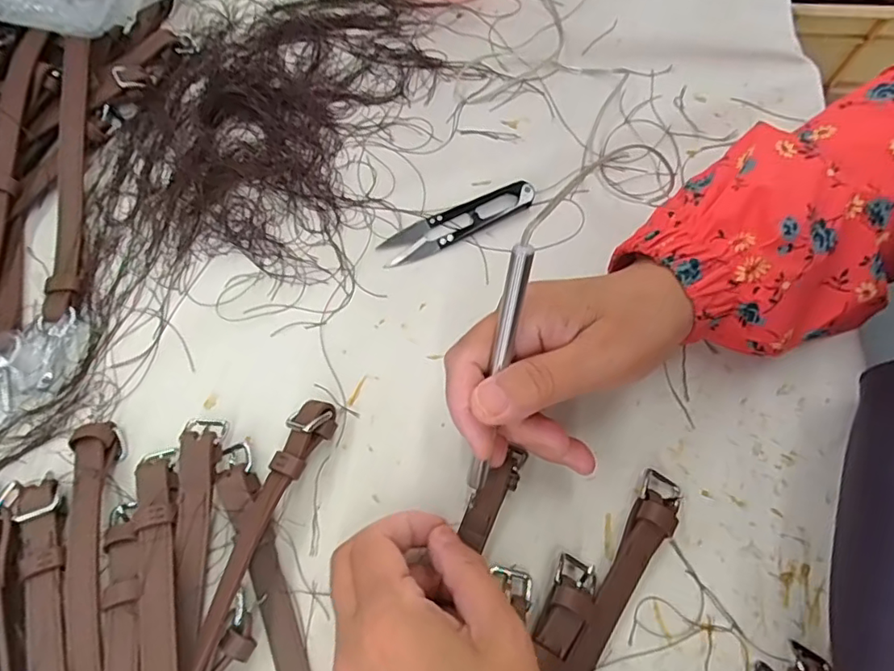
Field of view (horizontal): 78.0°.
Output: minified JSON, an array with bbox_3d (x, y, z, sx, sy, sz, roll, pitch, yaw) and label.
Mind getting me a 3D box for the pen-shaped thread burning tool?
[{"bbox_3d":[0.021,0.025,0.247,0.009,0.136,0.005,11,27,4],"label":"pen-shaped thread burning tool"}]

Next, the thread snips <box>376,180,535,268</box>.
[{"bbox_3d":[0.007,-0.073,0.348,0.102,0.009,0.024,-26,71,-7],"label":"thread snips"}]

